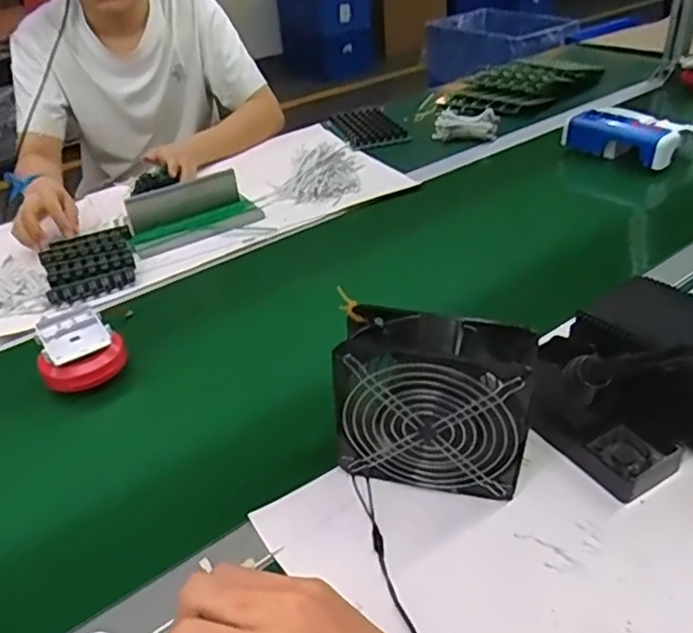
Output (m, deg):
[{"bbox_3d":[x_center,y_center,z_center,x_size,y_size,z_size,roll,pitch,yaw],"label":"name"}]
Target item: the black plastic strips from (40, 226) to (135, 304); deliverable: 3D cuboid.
[{"bbox_3d":[-0.354,-0.076,0.887,0.121,0.033,0.142,-18,39,-20],"label":"black plastic strips"}]

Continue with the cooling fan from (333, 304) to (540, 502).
[{"bbox_3d":[0.071,0.074,0.529,0.151,0.153,0.061,8,38,16],"label":"cooling fan"}]

